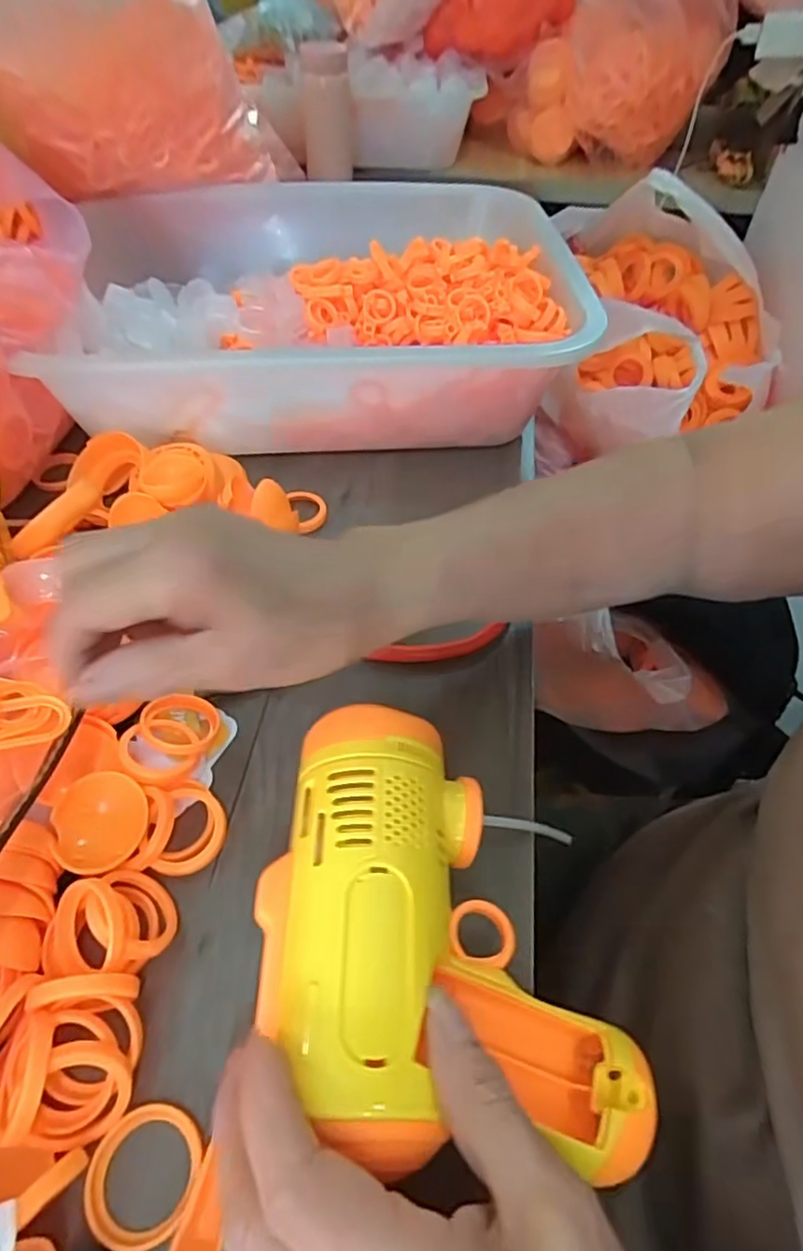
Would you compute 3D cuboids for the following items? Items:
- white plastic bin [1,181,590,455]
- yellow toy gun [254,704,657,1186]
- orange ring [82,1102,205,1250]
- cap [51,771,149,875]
[{"bbox_3d":[-0.059,-0.242,0.481,0.354,0.084,0.305,-2,51,-3],"label":"white plastic bin"},{"bbox_3d":[0.016,0.100,0.221,0.120,0.046,0.133,2,51,0],"label":"yellow toy gun"},{"bbox_3d":[-0.081,0.172,0.198,0.035,0.007,0.035,1,51,-1],"label":"orange ring"},{"bbox_3d":[-0.122,0.080,0.257,0.034,0.007,0.040,-1,54,-24],"label":"cap"}]

